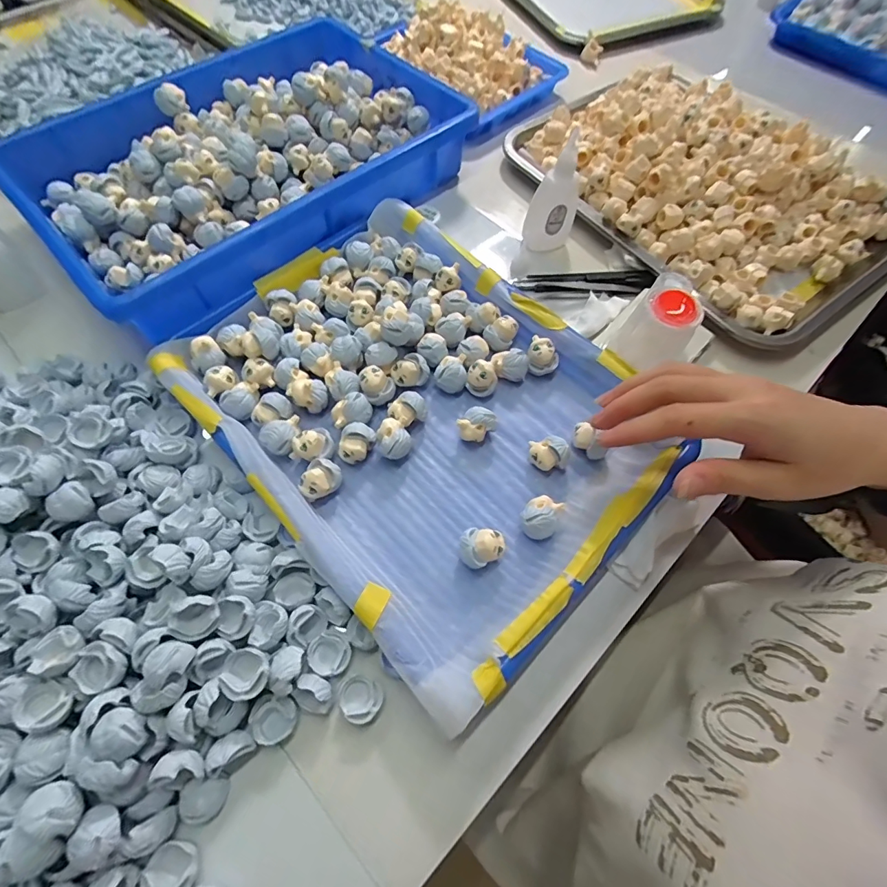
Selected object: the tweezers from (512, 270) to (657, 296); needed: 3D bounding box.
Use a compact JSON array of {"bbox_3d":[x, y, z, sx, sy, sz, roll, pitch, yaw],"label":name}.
[{"bbox_3d":[0.126,-0.145,0.396,0.118,0.012,0.025,-1,65,-1],"label":"tweezers"}]

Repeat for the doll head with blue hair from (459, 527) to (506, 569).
[{"bbox_3d":[0.025,0.067,0.281,0.030,0.022,0.024,7,65,2],"label":"doll head with blue hair"}]

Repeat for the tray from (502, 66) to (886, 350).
[{"bbox_3d":[0.255,-0.266,0.432,0.253,0.058,0.352,-35,70,-15],"label":"tray"}]

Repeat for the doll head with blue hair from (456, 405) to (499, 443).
[{"bbox_3d":[0.024,-0.012,0.319,0.026,0.020,0.022,-34,70,-15],"label":"doll head with blue hair"}]

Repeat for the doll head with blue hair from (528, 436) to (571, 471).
[{"bbox_3d":[0.075,0.008,0.310,0.029,0.023,0.021,7,65,2],"label":"doll head with blue hair"}]

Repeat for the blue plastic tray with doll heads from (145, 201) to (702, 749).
[{"bbox_3d":[-0.017,-0.030,0.322,0.244,0.032,0.324,-41,72,-17],"label":"blue plastic tray with doll heads"}]

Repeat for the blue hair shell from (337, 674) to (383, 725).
[{"bbox_3d":[-0.047,0.144,0.250,0.024,0.011,0.021,25,67,10],"label":"blue hair shell"}]

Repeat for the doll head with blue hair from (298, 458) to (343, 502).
[{"bbox_3d":[-0.082,0.026,0.299,0.022,0.022,0.028,40,71,16],"label":"doll head with blue hair"}]

